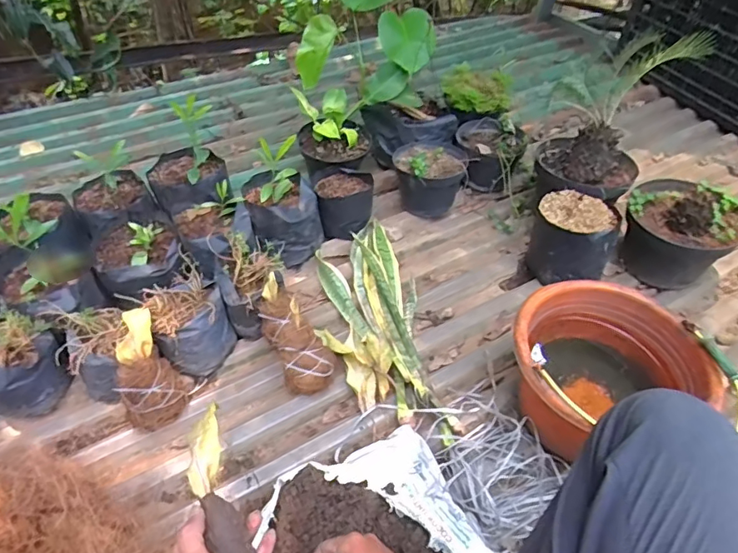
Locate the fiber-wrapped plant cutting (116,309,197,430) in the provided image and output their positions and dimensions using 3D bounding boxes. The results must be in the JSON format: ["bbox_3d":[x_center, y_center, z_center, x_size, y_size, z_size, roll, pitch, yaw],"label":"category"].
[{"bbox_3d":[-0.362,0.156,0.831,0.102,0.155,0.142,-23,54,-25],"label":"fiber-wrapped plant cutting"}]

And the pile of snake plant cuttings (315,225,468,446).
[{"bbox_3d":[0.006,0.077,0.993,0.201,0.051,0.532,-4,48,-11],"label":"pile of snake plant cuttings"}]

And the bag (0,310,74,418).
[{"bbox_3d":[-0.583,0.144,0.841,0.138,0.127,0.131,36,53,24],"label":"bag"}]

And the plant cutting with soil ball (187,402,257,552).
[{"bbox_3d":[-0.145,0.193,0.475,0.036,0.029,0.153,-16,55,-18],"label":"plant cutting with soil ball"}]

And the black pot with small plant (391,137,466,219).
[{"bbox_3d":[0.143,-0.243,1.248,0.168,0.148,0.179,4,47,-4],"label":"black pot with small plant"}]

